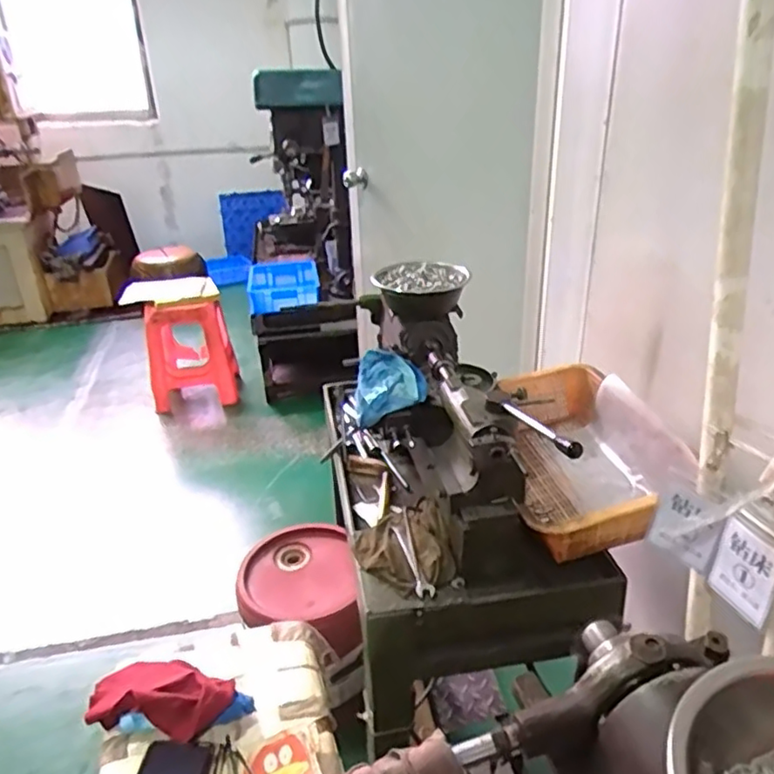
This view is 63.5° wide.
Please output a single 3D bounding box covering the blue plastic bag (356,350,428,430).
[{"bbox_3d":[0.008,0.003,1.124,0.125,0.150,0.031,-4,27,-3],"label":"blue plastic bag"}]

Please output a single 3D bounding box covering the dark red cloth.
[{"bbox_3d":[-0.267,0.359,0.739,0.182,0.035,0.086,3,28,11],"label":"dark red cloth"}]

